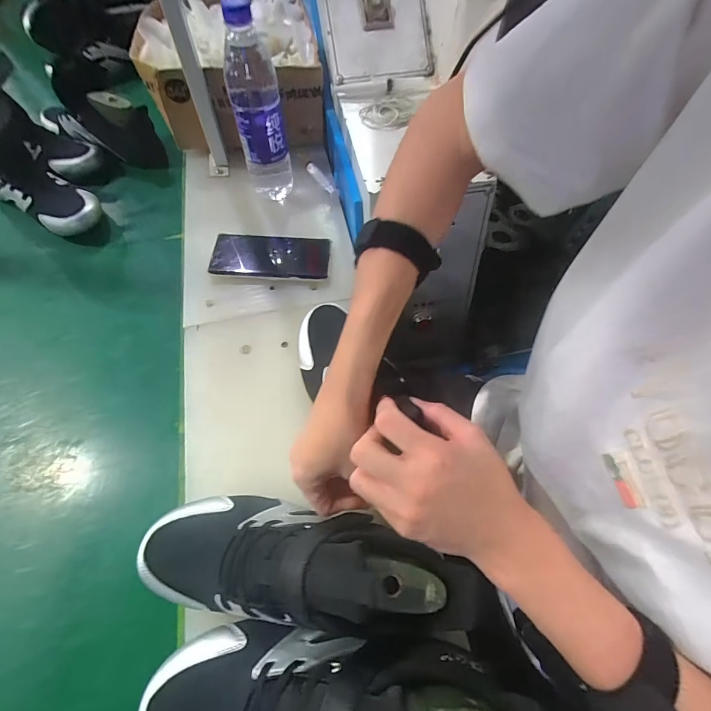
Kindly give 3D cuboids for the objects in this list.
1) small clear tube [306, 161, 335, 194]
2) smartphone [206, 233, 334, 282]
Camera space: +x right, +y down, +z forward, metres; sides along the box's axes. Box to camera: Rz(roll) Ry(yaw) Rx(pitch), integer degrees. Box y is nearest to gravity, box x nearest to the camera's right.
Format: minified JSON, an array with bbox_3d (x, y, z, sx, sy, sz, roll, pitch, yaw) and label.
[{"bbox_3d":[-0.054,-0.286,0.602,0.016,0.014,0.083,-28,64,-15],"label":"small clear tube"},{"bbox_3d":[-0.117,-0.139,0.519,0.162,0.010,0.077,2,60,1],"label":"smartphone"}]

